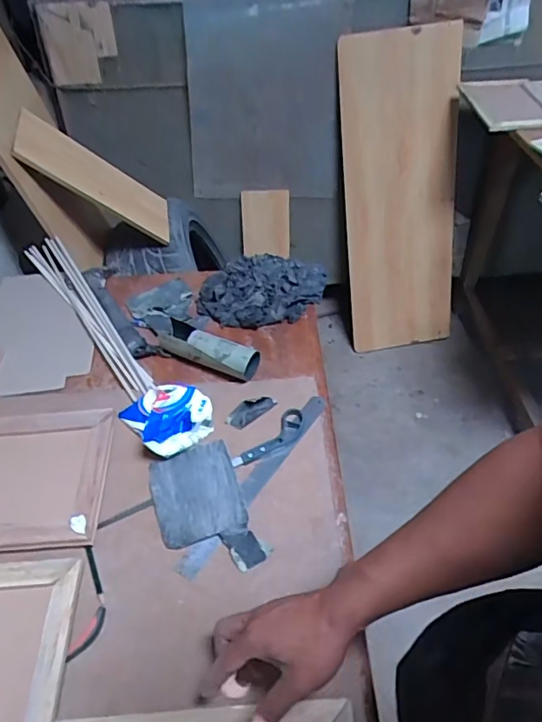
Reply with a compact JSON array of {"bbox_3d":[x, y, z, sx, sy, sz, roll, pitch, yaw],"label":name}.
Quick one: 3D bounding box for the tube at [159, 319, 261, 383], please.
[{"bbox_3d":[-0.106,-0.020,0.870,0.178,0.046,0.054,19,49,18],"label":"tube"}]

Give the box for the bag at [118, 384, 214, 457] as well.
[{"bbox_3d":[-0.151,0.075,0.778,0.113,0.051,0.120,-29,52,-25],"label":"bag"}]

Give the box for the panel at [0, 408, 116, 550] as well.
[{"bbox_3d":[-0.380,0.157,0.723,0.306,0.026,0.211,-2,46,-2],"label":"panel"}]

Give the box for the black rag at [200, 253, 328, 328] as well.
[{"bbox_3d":[-0.015,-0.137,0.990,0.240,0.039,0.172,-3,46,-3],"label":"black rag"}]

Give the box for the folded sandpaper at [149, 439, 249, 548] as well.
[{"bbox_3d":[-0.101,0.175,0.711,0.114,0.010,0.138,-14,47,-13],"label":"folded sandpaper"}]

